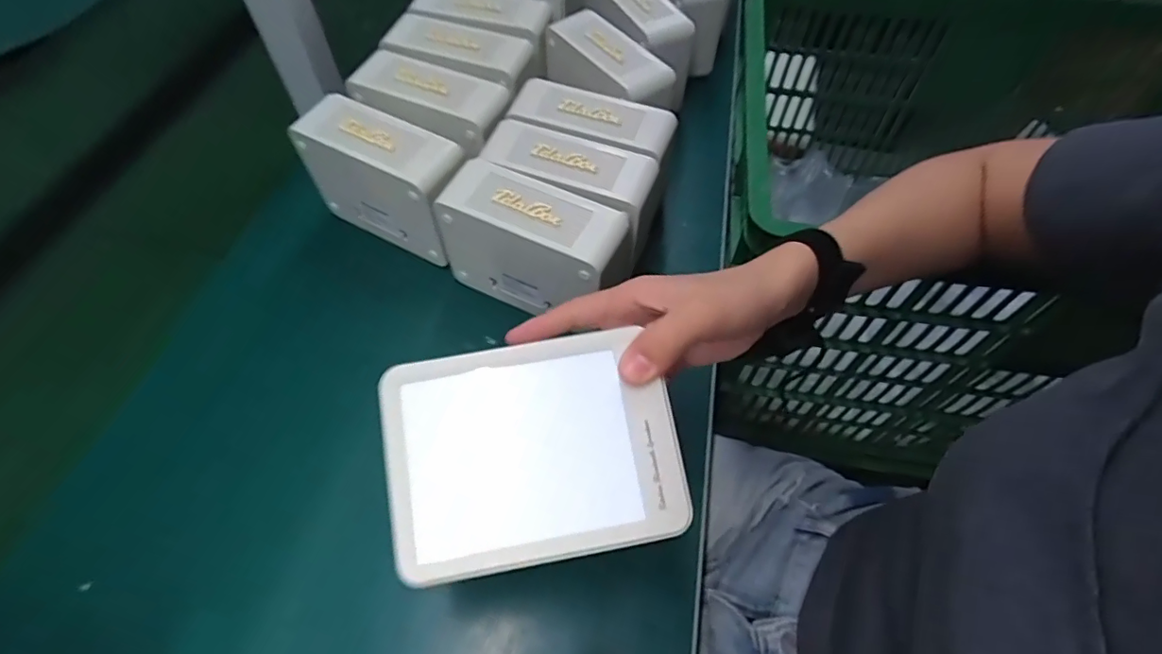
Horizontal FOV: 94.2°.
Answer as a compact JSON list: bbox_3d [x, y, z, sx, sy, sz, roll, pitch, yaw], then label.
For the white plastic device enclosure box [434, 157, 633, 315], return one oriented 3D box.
[{"bbox_3d":[-0.037,-0.062,0.435,0.141,0.100,0.057,23,59,14],"label":"white plastic device enclosure box"}]

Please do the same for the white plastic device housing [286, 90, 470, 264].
[{"bbox_3d":[-0.167,-0.125,0.470,0.142,0.098,0.060,26,60,15],"label":"white plastic device housing"}]

